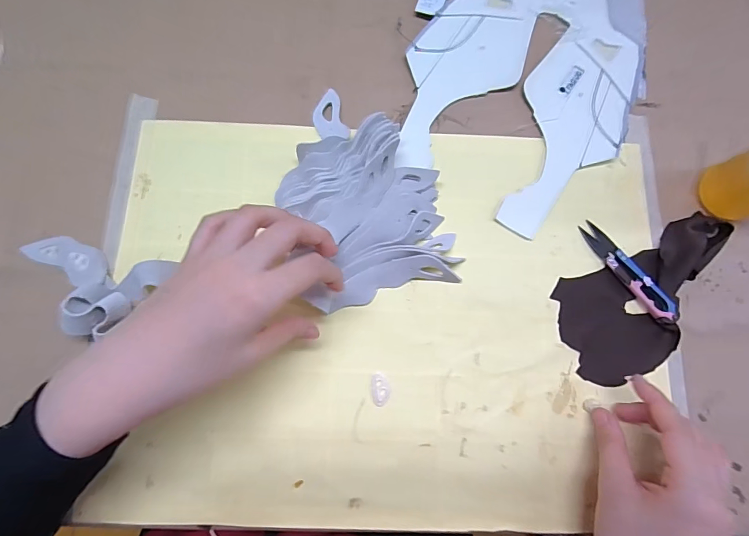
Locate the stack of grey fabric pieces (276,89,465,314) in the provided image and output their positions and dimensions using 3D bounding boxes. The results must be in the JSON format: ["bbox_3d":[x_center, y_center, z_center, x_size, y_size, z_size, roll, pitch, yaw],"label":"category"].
[{"bbox_3d":[-0.012,-0.065,0.310,0.129,0.037,0.172,-10,80,-4],"label":"stack of grey fabric pieces"}]

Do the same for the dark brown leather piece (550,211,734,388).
[{"bbox_3d":[0.226,0.024,0.312,0.159,0.014,0.087,-25,81,-6],"label":"dark brown leather piece"}]

